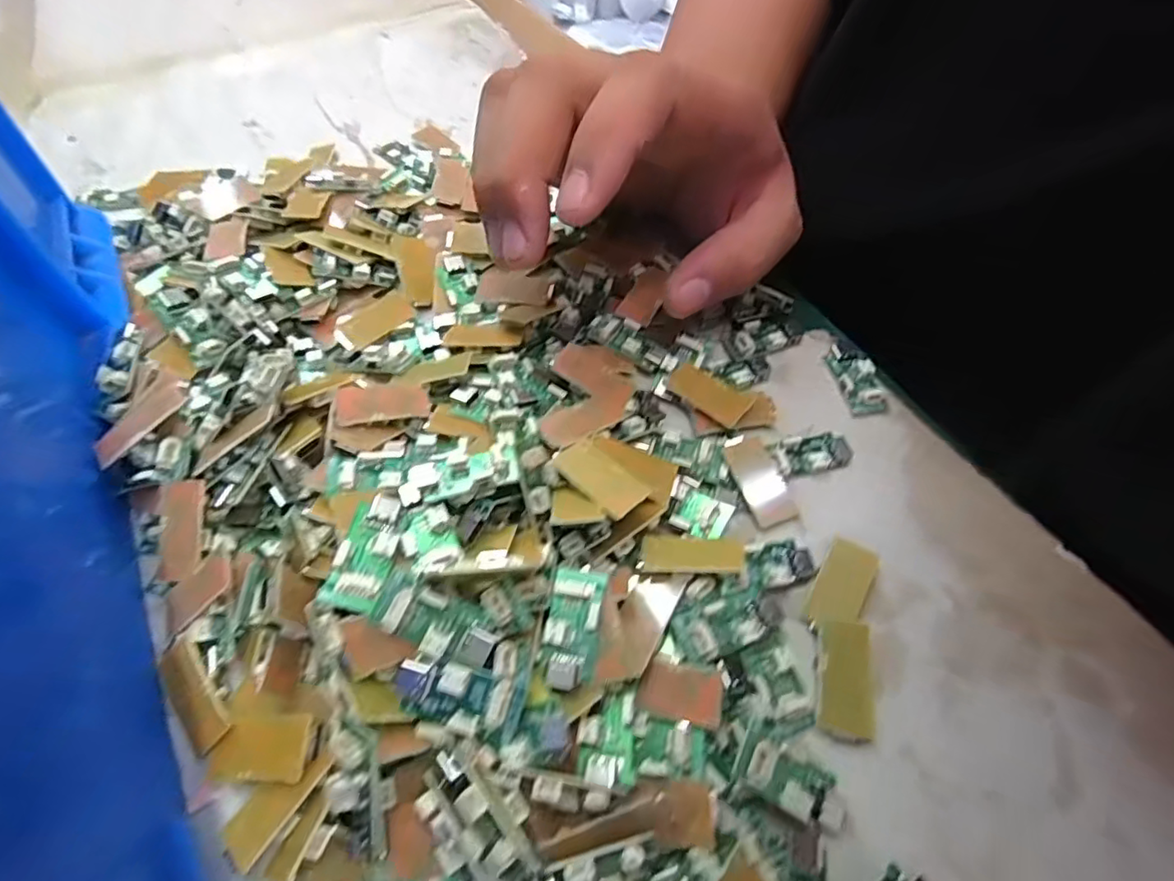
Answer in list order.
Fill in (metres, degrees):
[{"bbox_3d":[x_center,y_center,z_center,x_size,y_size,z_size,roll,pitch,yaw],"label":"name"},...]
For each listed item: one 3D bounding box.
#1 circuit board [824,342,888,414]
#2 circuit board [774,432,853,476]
[{"bbox_3d":[0.103,-0.024,0.226,0.014,0.005,0.031,-8,55,-5],"label":"circuit board"},{"bbox_3d":[0.080,0.004,0.210,0.028,0.006,0.015,-12,56,-8],"label":"circuit board"}]

